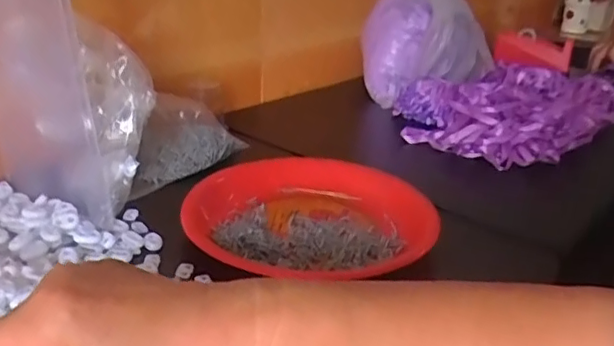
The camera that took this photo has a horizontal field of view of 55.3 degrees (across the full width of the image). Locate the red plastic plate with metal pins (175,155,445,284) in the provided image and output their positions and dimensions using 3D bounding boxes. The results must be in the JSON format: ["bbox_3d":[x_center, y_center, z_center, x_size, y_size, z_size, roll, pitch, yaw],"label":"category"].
[{"bbox_3d":[0.009,0.035,0.541,0.197,0.034,0.215,12,26,17],"label":"red plastic plate with metal pins"}]

